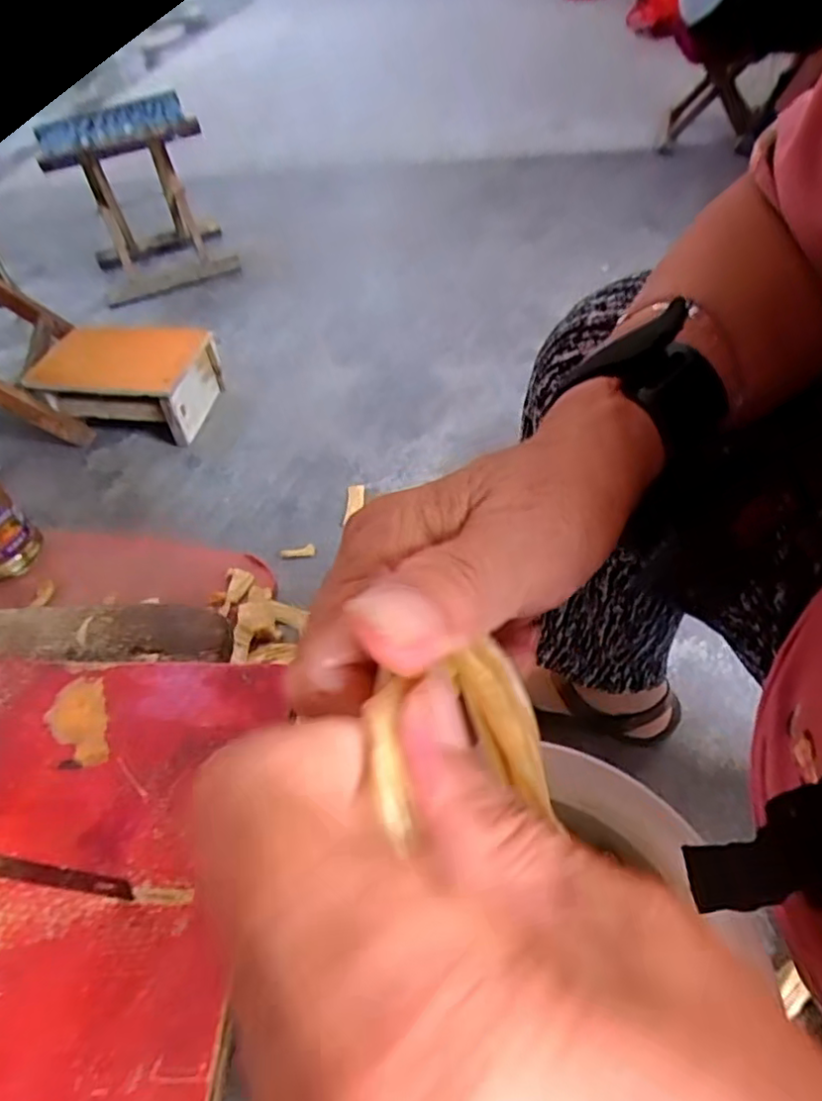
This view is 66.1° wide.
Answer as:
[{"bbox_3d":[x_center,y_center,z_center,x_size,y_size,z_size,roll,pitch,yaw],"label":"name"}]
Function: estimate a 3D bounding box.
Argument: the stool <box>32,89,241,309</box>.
[{"bbox_3d":[-0.543,-0.711,1.278,0.277,0.301,0.307,-18,49,-10],"label":"stool"}]

